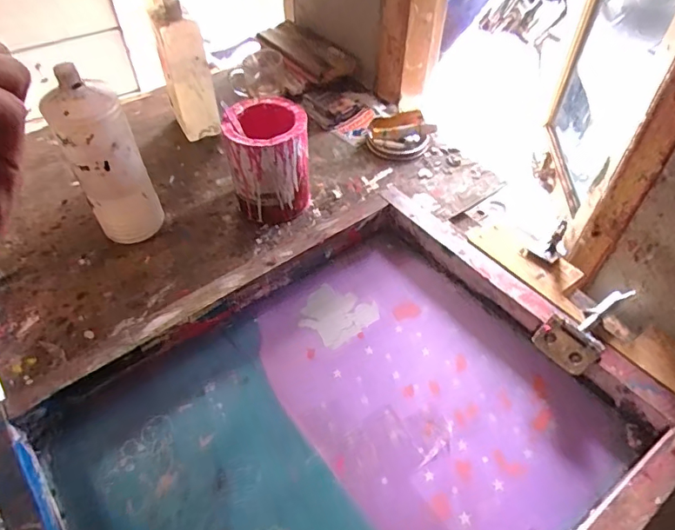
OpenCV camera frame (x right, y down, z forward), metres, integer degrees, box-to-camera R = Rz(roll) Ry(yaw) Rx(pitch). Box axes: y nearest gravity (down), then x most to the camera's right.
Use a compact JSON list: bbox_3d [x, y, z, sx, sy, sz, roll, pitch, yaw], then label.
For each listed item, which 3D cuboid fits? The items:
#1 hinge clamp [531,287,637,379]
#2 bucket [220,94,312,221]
[{"bbox_3d":[0.277,0.067,0.538,0.117,0.031,0.058,-26,54,-22],"label":"hinge clamp"},{"bbox_3d":[-0.094,-0.151,0.701,0.103,0.146,0.111,-1,50,1],"label":"bucket"}]

